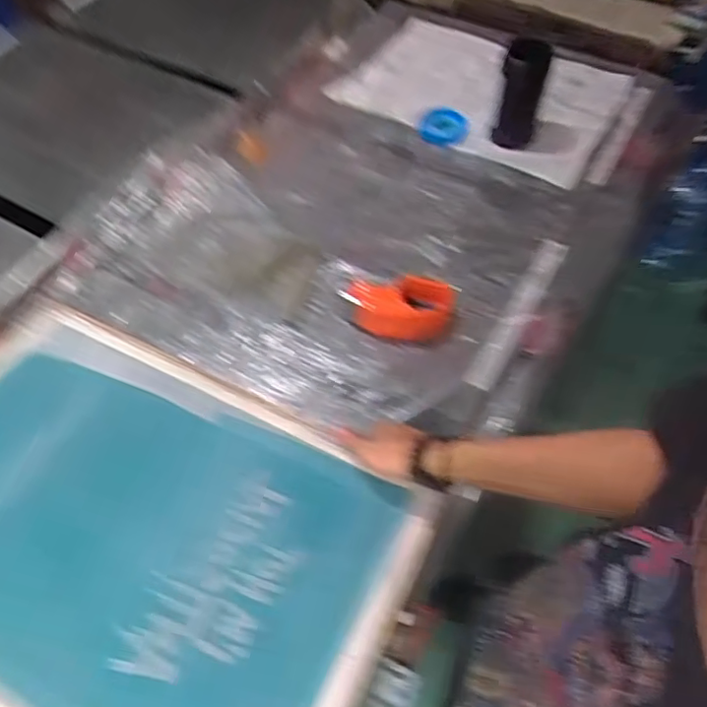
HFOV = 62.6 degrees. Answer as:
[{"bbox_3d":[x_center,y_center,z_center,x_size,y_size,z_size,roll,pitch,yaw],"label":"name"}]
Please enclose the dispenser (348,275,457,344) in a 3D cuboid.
[{"bbox_3d":[0.071,-0.079,0.879,0.163,0.064,0.104,4,58,6],"label":"dispenser"}]

